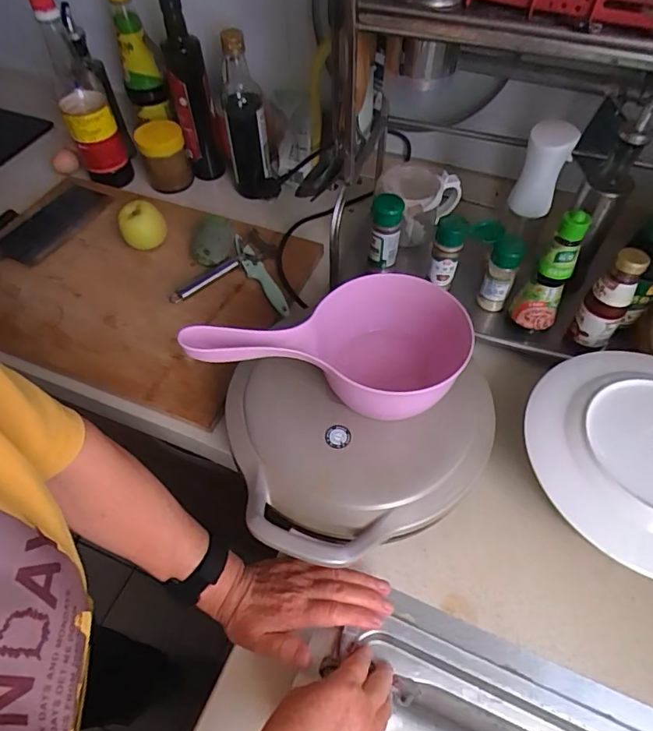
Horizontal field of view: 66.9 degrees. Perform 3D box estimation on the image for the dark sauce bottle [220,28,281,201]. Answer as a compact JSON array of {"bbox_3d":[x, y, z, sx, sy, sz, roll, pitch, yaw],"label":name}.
[{"bbox_3d":[-0.128,-0.395,0.806,0.077,0.252,0.079,-10,55,-6],"label":"dark sauce bottle"}]

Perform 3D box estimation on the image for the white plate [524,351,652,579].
[{"bbox_3d":[0.327,0.083,0.486,0.235,0.024,0.234,0,55,1],"label":"white plate"}]

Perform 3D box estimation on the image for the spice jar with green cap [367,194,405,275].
[{"bbox_3d":[0.080,-0.179,0.673,0.039,0.105,0.038,9,55,7],"label":"spice jar with green cap"}]

